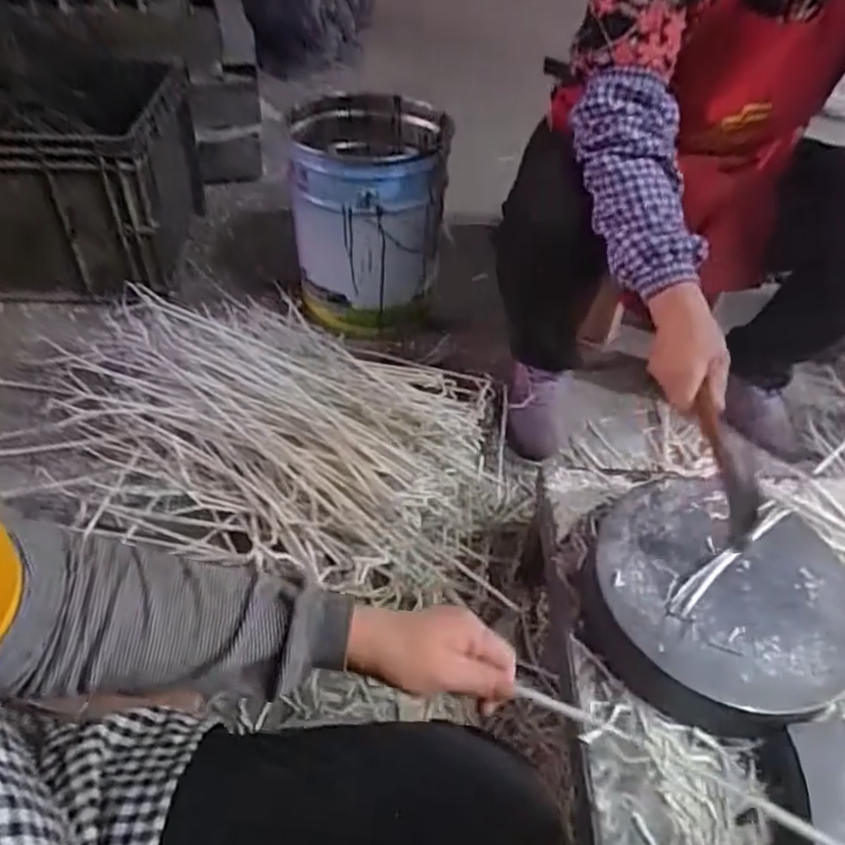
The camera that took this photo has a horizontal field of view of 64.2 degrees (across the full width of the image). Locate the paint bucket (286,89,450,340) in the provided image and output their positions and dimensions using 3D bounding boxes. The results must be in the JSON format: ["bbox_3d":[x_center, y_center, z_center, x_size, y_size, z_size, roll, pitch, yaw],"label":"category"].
[{"bbox_3d":[-0.105,-0.387,1.271,0.278,0.323,0.290,6,46,1],"label":"paint bucket"}]

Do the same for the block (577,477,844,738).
[{"bbox_3d":[0.292,0.179,0.676,0.246,0.072,0.243,2,46,-2],"label":"block"}]

